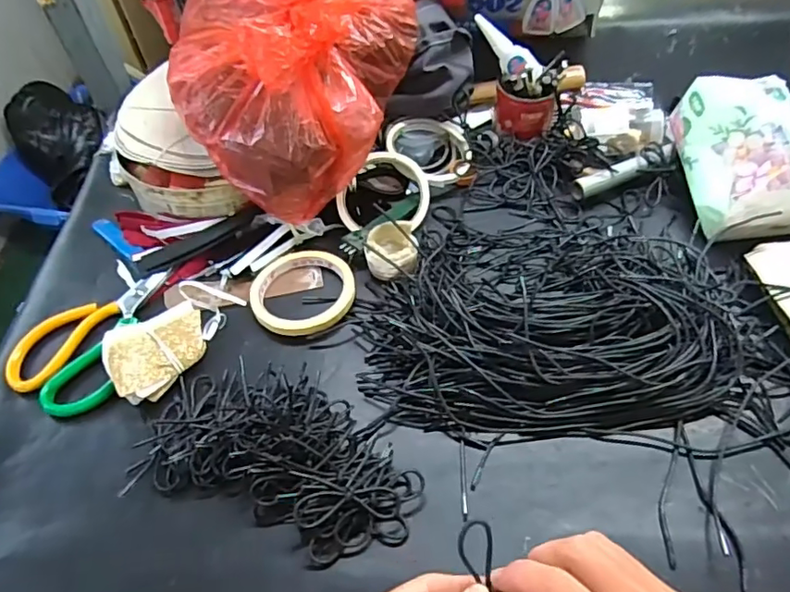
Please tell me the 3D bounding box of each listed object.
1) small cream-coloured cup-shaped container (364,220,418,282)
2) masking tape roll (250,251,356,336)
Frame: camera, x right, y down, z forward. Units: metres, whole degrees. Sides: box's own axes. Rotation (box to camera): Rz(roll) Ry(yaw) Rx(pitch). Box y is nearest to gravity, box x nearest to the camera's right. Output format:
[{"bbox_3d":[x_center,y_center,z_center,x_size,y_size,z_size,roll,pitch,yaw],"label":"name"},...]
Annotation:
[{"bbox_3d":[-0.003,-0.039,0.517,0.047,0.036,0.048,-2,53,3],"label":"small cream-coloured cup-shaped container"},{"bbox_3d":[-0.083,-0.006,0.509,0.093,0.014,0.093,-2,53,3],"label":"masking tape roll"}]

